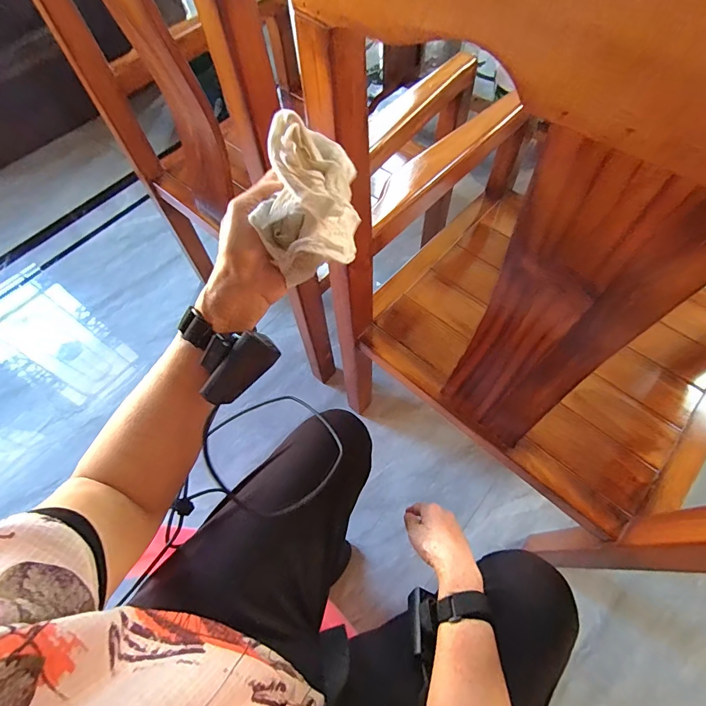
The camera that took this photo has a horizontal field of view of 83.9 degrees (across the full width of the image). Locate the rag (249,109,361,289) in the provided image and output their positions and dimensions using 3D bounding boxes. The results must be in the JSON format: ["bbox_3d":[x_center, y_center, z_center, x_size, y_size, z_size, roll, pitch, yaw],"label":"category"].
[{"bbox_3d":[-0.037,-0.136,0.349,0.081,0.101,0.095,-6,63,0],"label":"rag"}]

